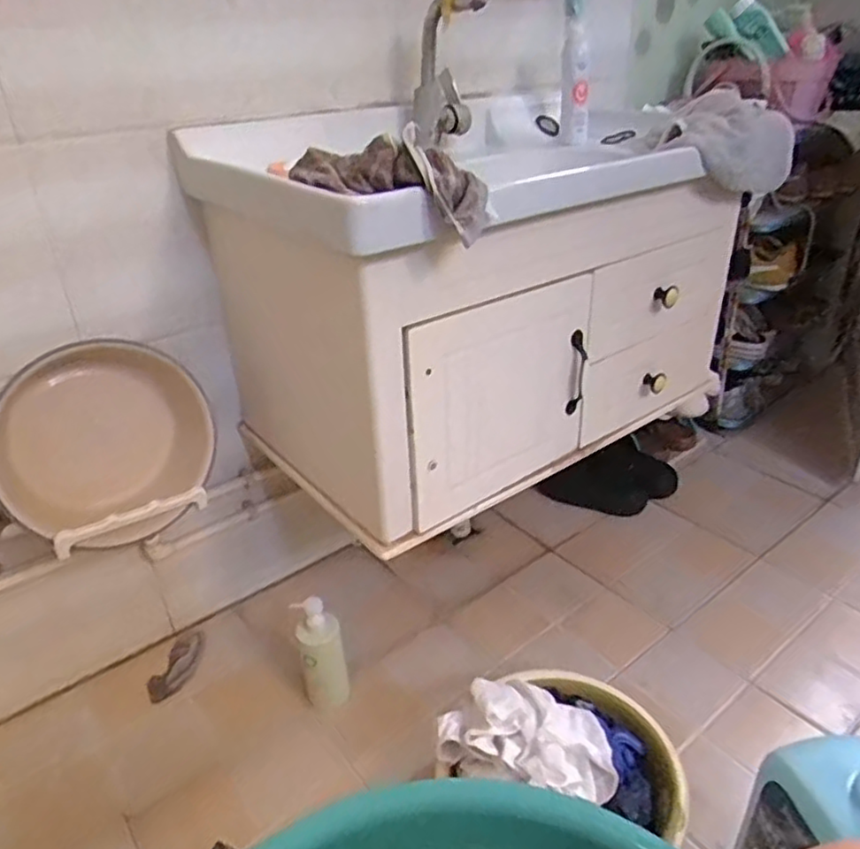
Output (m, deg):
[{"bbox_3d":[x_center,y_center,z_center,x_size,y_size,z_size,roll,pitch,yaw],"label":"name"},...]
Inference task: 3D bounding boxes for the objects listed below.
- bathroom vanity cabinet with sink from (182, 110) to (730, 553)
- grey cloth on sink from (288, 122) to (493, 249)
[{"bbox_3d":[0.089,-0.221,1.095,0.762,0.480,0.477,-21,36,-29],"label":"bathroom vanity cabinet with sink"},{"bbox_3d":[-0.048,-0.260,0.726,0.214,0.088,0.075,9,32,17],"label":"grey cloth on sink"}]

